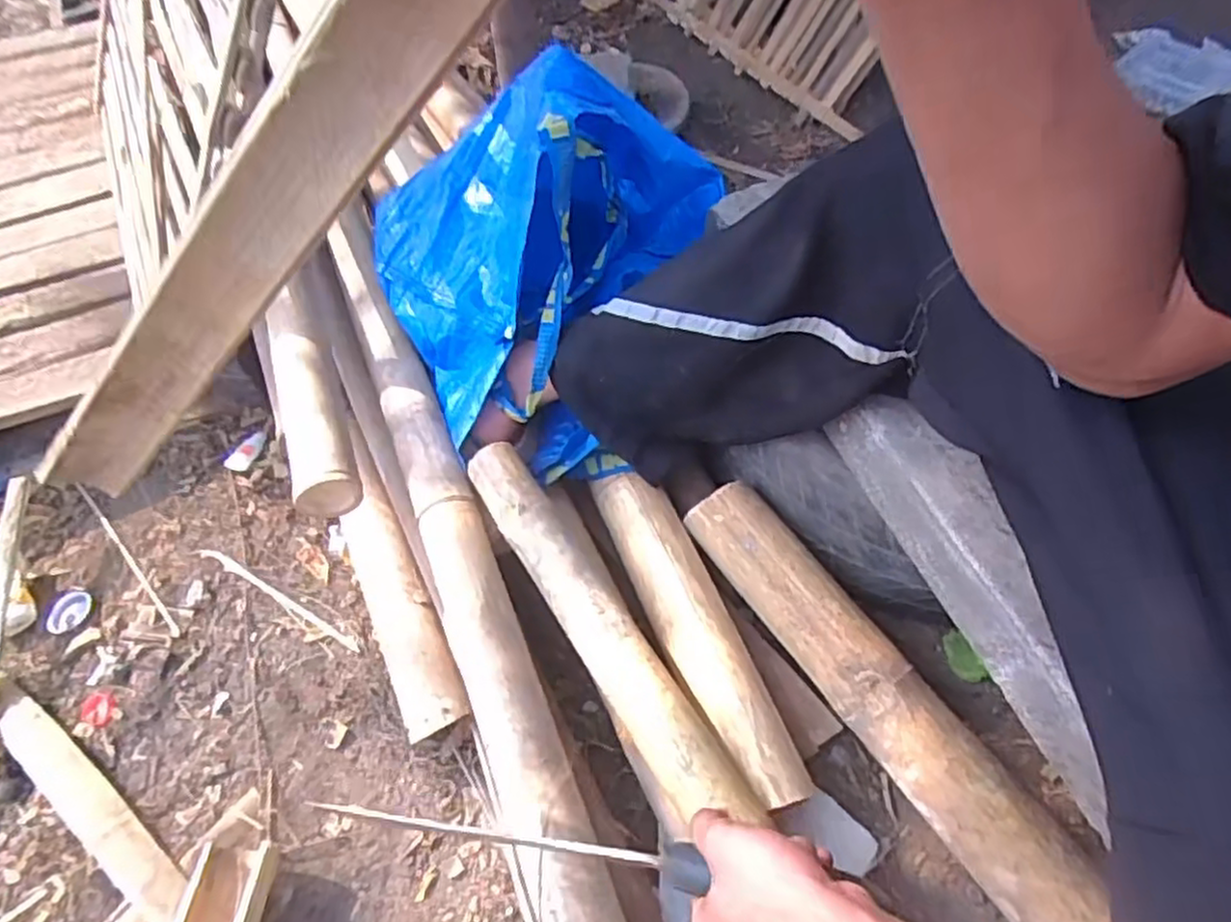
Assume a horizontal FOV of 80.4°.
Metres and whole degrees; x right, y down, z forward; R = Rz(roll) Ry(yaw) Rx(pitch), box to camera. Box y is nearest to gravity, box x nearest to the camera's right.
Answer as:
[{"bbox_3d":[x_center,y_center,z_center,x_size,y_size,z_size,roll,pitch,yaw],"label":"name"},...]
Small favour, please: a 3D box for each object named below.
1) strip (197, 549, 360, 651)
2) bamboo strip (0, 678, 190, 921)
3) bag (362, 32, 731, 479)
[{"bbox_3d":[-0.391,0.155,0.841,0.248,0.013,0.014,23,57,20],"label":"strip"},{"bbox_3d":[-0.463,0.357,0.682,0.481,0.015,0.046,30,60,22],"label":"bamboo strip"},{"bbox_3d":[-0.116,-0.234,0.797,0.367,0.287,0.419,12,54,12],"label":"bag"}]

